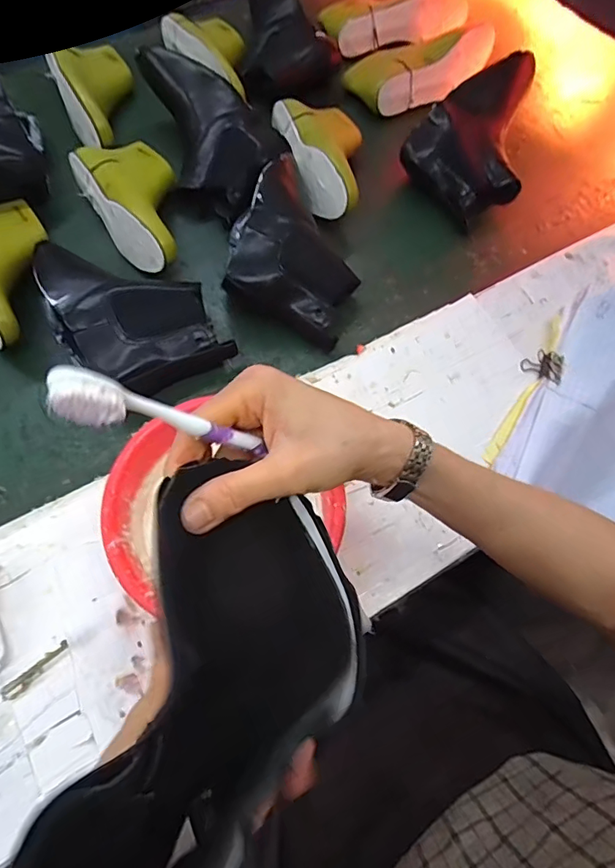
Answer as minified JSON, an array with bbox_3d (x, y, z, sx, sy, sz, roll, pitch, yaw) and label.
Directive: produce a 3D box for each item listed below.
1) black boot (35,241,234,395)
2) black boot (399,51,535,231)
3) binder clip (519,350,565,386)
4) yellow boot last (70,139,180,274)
[{"bbox_3d":[-0.206,-0.145,0.562,0.166,0.070,0.220,-27,69,-14],"label":"black boot"},{"bbox_3d":[0.252,-0.400,0.674,0.211,0.101,0.148,-30,70,-15],"label":"black boot"},{"bbox_3d":[0.264,-0.078,0.541,0.044,0.020,0.032,35,69,13],"label":"binder clip"},{"bbox_3d":[-0.207,-0.295,0.623,0.112,0.078,0.228,-31,70,-15],"label":"yellow boot last"}]

